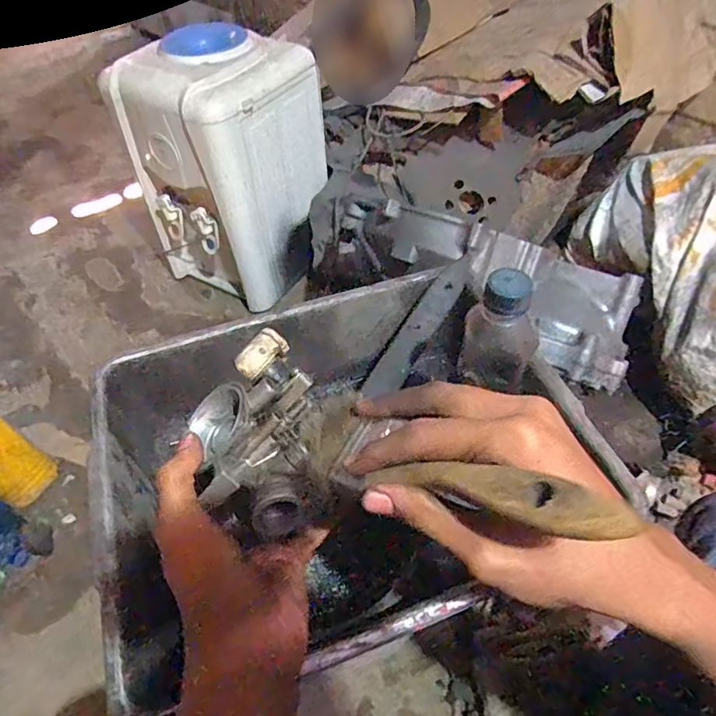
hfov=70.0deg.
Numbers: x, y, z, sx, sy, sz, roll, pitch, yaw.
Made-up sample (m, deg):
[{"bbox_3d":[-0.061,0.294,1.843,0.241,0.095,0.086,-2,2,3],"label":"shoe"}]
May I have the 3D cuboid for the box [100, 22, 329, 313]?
[{"bbox_3d":[-0.253,-0.378,1.076,0.277,0.490,0.284,24,54,19],"label":"box"}]

